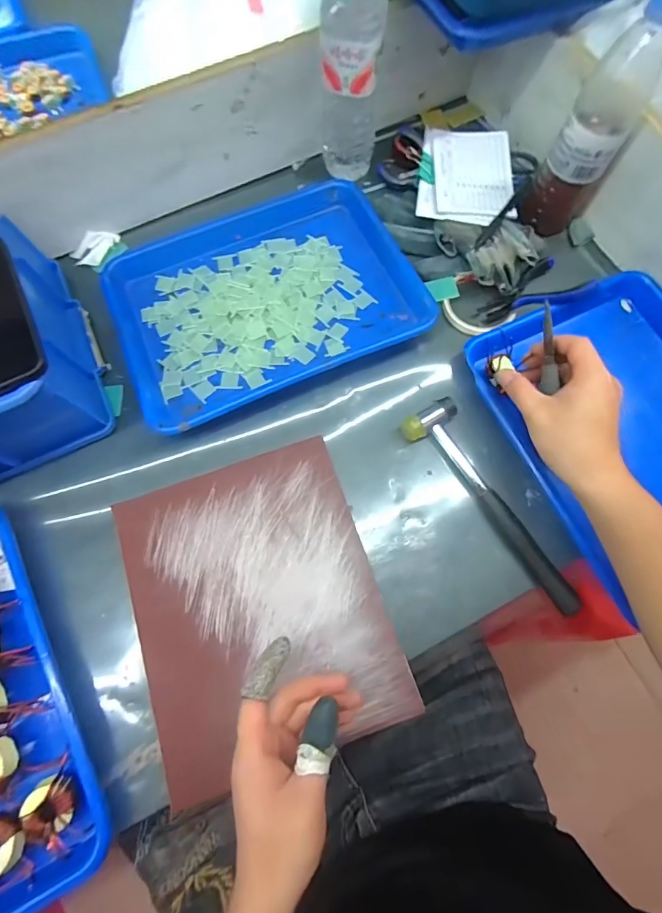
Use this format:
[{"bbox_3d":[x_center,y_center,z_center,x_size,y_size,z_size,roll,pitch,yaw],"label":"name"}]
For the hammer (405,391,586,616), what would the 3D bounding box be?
[{"bbox_3d":[0.165,0.046,0.428,0.054,0.021,0.239,-32,75,-10],"label":"hammer"}]

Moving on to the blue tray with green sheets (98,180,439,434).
[{"bbox_3d":[-0.082,-0.195,0.496,0.329,0.029,0.262,-25,74,-8],"label":"blue tray with green sheets"}]

